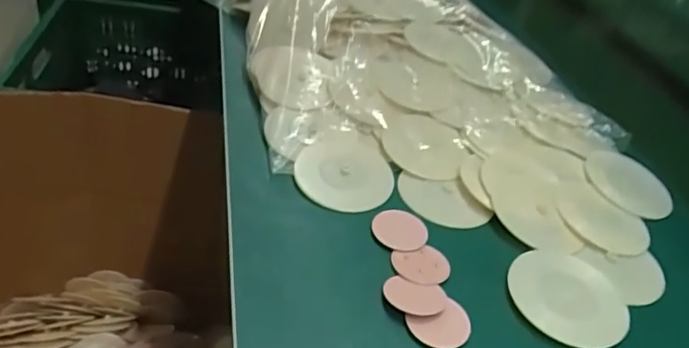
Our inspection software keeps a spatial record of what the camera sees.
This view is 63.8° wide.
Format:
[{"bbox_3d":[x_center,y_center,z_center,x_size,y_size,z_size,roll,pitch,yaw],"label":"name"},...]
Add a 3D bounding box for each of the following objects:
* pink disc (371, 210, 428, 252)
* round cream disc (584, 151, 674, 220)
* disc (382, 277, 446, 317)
[{"bbox_3d":[0.043,0.044,0.431,0.043,0.005,0.040,2,40,-1],"label":"pink disc"},{"bbox_3d":[0.271,0.009,0.529,0.085,0.004,0.083,11,44,-10],"label":"round cream disc"},{"bbox_3d":[0.049,0.084,0.384,0.043,0.006,0.036,12,40,10],"label":"disc"}]

